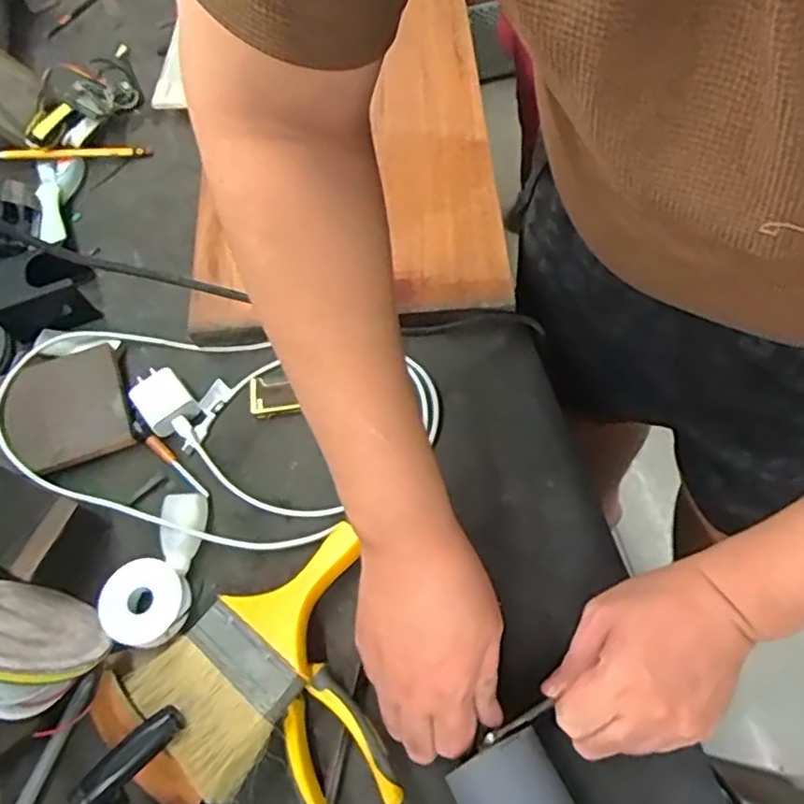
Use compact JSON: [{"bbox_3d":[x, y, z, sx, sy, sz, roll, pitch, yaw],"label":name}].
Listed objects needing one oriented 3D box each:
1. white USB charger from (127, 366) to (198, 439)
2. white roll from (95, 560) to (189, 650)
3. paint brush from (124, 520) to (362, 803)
[{"bbox_3d":[-0.206,-0.003,0.580,0.042,0.019,0.055,-37,67,-12],"label":"white USB charger"},{"bbox_3d":[-0.194,0.152,0.510,0.061,0.013,0.061,16,66,-3],"label":"white roll"},{"bbox_3d":[-0.094,0.168,0.480,0.179,0.021,0.107,-41,50,-23],"label":"paint brush"}]

